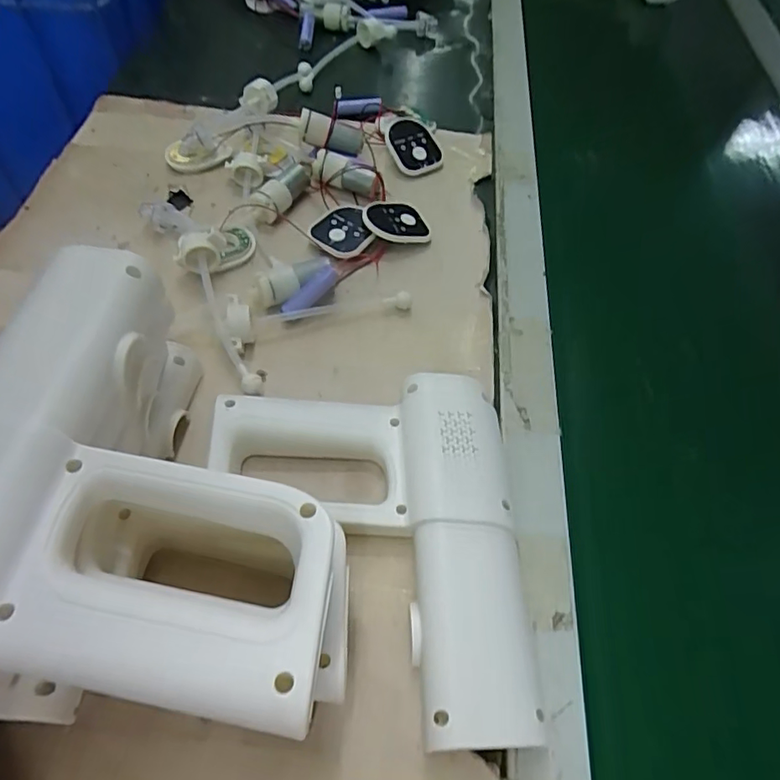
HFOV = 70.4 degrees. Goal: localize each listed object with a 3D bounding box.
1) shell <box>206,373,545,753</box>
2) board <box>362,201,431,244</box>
[{"bbox_3d":[-0.012,0.086,0.309,0.174,0.036,0.198,-2,56,-6],"label":"shell"},{"bbox_3d":[0.007,-0.141,0.464,0.058,0.009,0.037,12,70,-14],"label":"board"}]

